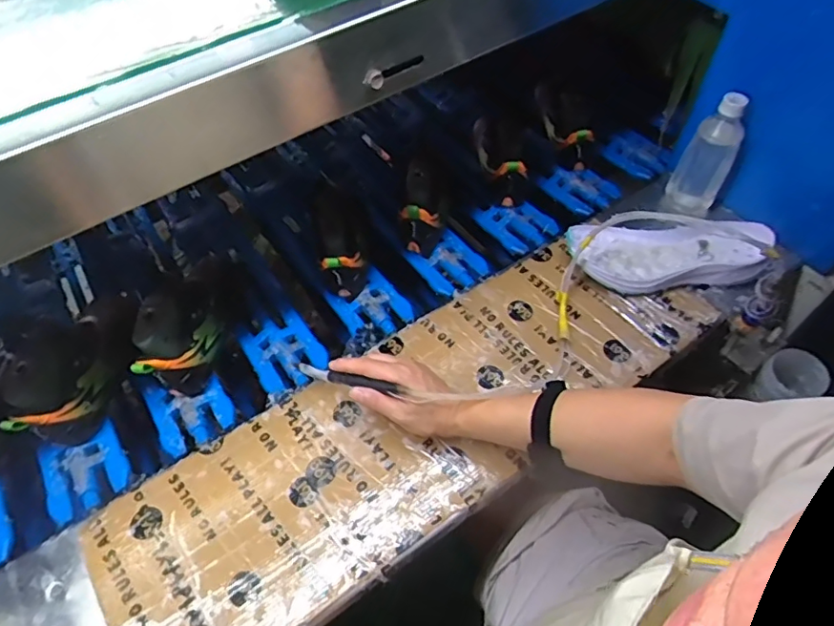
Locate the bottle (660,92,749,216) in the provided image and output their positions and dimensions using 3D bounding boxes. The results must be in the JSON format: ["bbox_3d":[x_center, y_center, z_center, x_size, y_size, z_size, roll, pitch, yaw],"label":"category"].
[{"bbox_3d":[0.406,-0.213,0.771,0.070,0.185,0.054,-13,54,-7],"label":"bottle"}]

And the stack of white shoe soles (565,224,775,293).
[{"bbox_3d":[0.343,-0.078,0.744,0.270,0.040,0.101,5,54,6],"label":"stack of white shoe soles"}]

